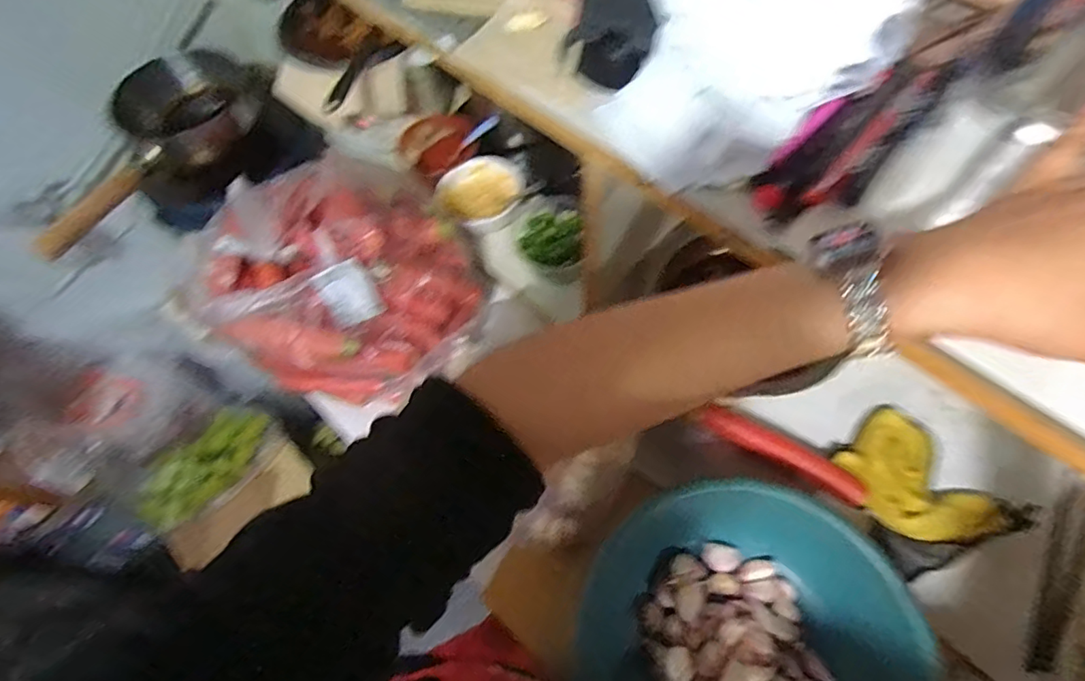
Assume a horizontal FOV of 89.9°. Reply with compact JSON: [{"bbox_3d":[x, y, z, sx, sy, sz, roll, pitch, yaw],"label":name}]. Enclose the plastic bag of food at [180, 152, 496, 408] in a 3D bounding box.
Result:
[{"bbox_3d":[-0.242,-0.085,0.641,0.296,0.131,0.274,26,68,16],"label":"plastic bag of food"}]

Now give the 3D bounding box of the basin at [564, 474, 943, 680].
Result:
[{"bbox_3d":[0.180,0.276,0.474,0.276,0.087,0.285,-1,63,3],"label":"basin"}]

